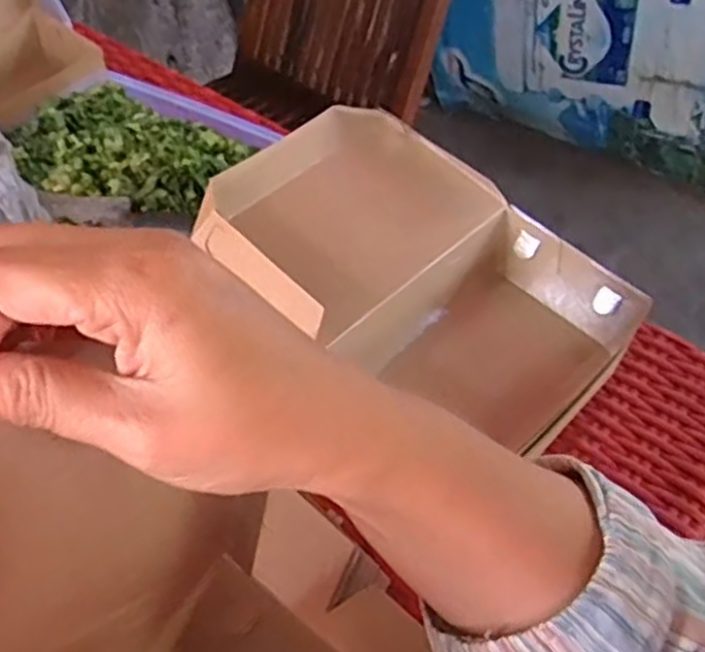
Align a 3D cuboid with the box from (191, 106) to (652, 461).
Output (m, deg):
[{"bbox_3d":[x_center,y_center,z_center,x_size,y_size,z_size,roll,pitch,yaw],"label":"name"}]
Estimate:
[{"bbox_3d":[0.037,-0.025,0.471,0.230,0.105,0.178,34,59,27],"label":"box"}]

